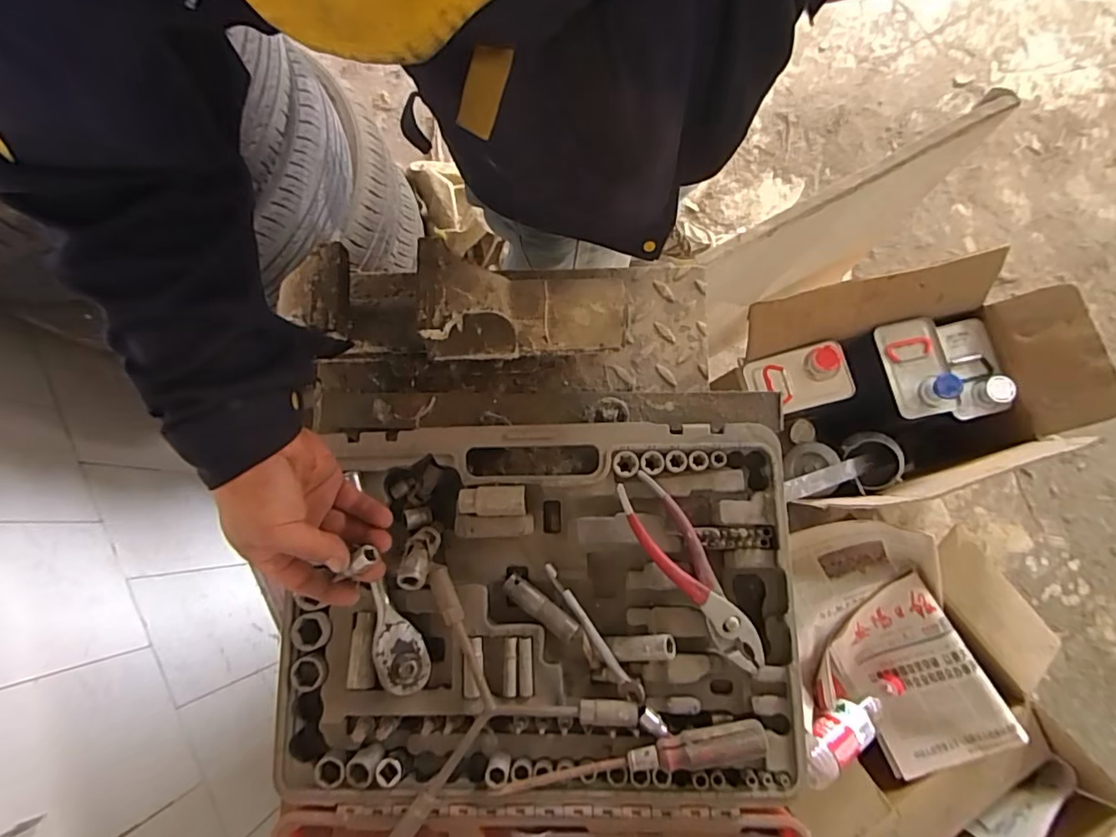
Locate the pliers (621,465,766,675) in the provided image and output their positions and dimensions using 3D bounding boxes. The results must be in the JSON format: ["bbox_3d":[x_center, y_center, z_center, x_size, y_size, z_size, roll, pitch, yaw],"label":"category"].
[{"bbox_3d":[0.118,0.137,0.503,0.047,0.015,0.191,-31,80,-3],"label":"pliers"}]

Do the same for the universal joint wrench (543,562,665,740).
[{"bbox_3d":[0.041,0.204,0.507,0.020,0.015,0.169,-32,80,-3],"label":"universal joint wrench"}]

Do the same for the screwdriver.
[{"bbox_3d":[0.060,0.294,0.482,0.231,0.031,0.026,-12,79,1],"label":"screwdriver"}]

